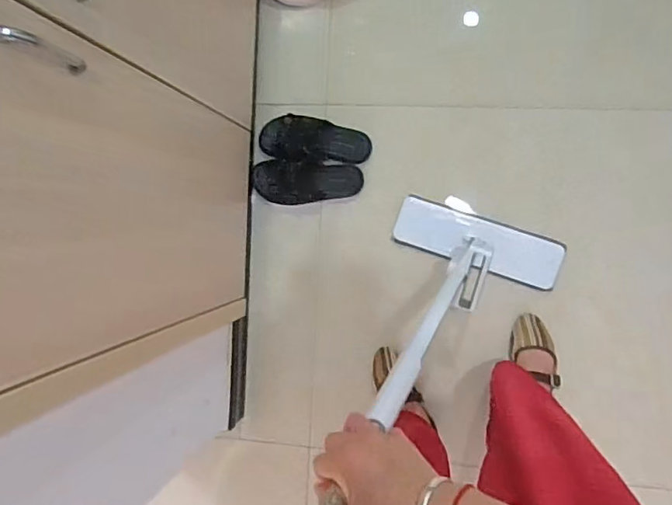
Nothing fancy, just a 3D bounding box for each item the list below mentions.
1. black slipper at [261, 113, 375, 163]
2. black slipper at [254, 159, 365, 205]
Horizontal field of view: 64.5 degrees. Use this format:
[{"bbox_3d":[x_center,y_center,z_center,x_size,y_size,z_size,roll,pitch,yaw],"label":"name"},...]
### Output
[{"bbox_3d":[-0.047,-0.248,1.180,0.249,0.054,0.094,7,93,8],"label":"black slipper"},{"bbox_3d":[-0.064,-0.152,1.185,0.235,0.060,0.092,5,93,8],"label":"black slipper"}]

